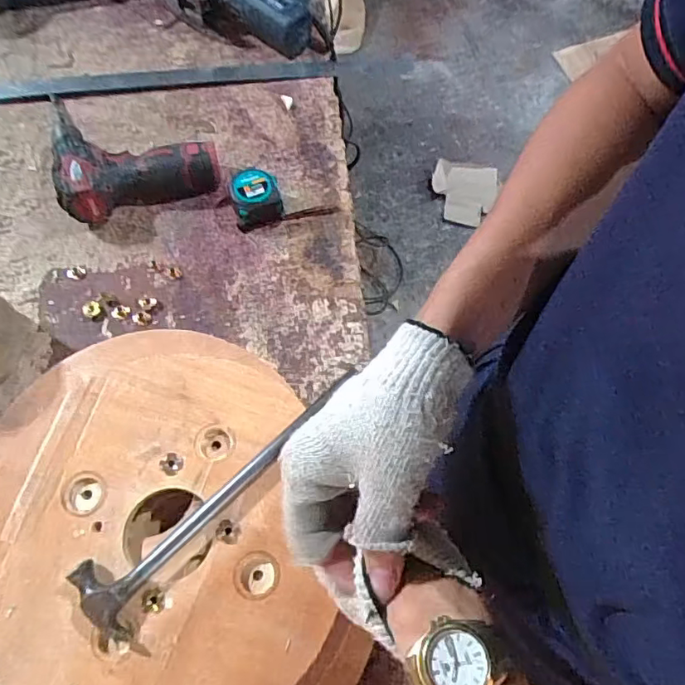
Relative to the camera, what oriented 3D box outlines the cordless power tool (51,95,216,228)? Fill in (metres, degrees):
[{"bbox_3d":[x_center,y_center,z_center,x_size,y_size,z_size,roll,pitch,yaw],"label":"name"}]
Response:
[{"bbox_3d":[-0.283,-0.274,0.703,0.192,0.053,0.214,-19,68,-9],"label":"cordless power tool"}]

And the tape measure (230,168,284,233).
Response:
[{"bbox_3d":[-0.109,-0.183,0.678,0.061,0.043,0.061,-16,67,-8],"label":"tape measure"}]

